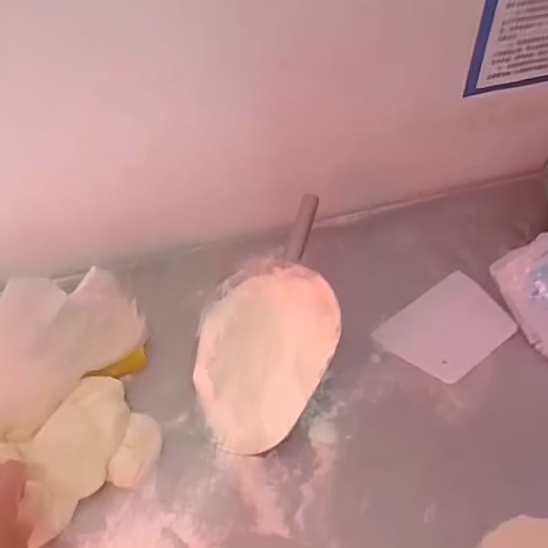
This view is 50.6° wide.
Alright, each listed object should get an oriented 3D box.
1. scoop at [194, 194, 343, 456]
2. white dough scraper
[{"bbox_3d":[0.004,0.047,0.634,0.139,0.060,0.285,15,50,14],"label":"scoop"},{"bbox_3d":[0.200,0.063,0.661,0.145,0.004,0.101,-32,56,-23],"label":"white dough scraper"}]

